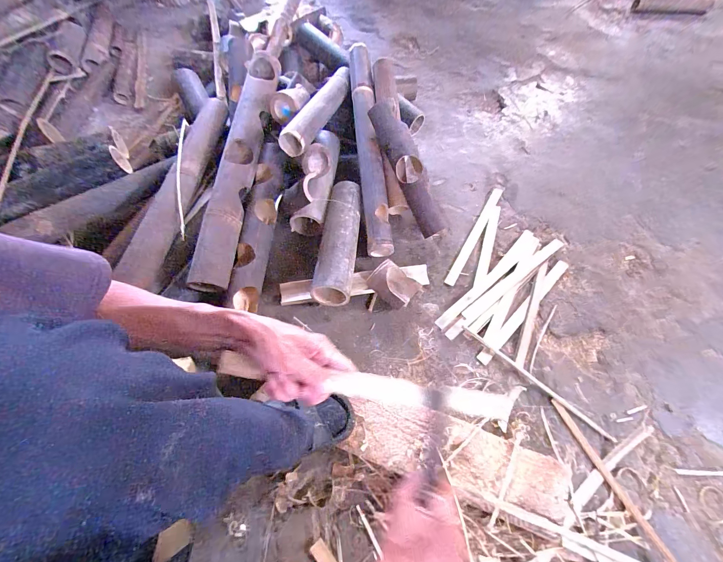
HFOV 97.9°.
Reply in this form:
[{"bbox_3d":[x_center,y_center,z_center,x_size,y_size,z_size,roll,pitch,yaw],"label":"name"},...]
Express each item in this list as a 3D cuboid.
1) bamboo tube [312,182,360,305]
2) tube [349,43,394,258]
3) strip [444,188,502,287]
[{"bbox_3d":[-0.049,-0.107,0.731,0.085,0.063,0.319,7,62,3],"label":"bamboo tube"},{"bbox_3d":[0.016,-0.368,0.815,0.063,0.071,0.627,-6,78,-1],"label":"tube"},{"bbox_3d":[0.297,-0.126,0.818,0.026,0.008,0.346,28,67,15],"label":"strip"}]

